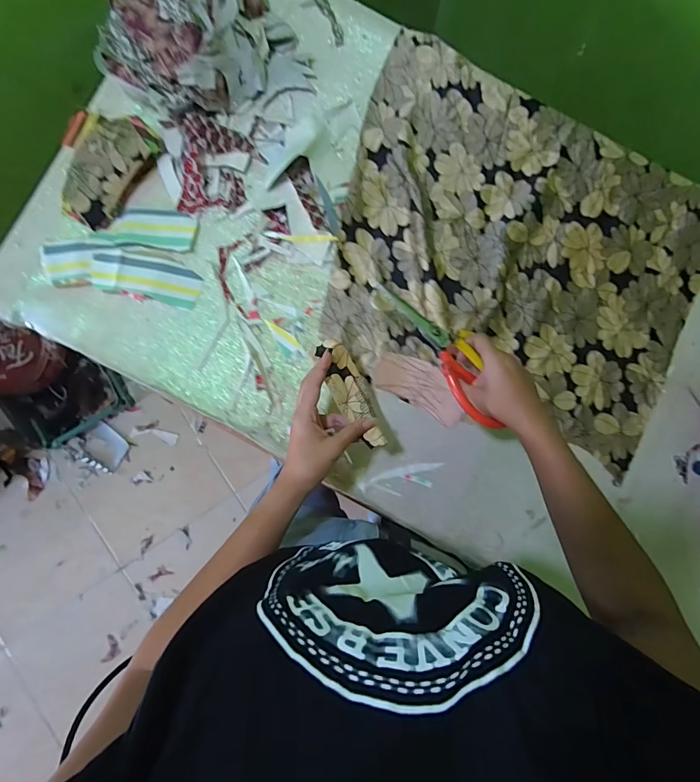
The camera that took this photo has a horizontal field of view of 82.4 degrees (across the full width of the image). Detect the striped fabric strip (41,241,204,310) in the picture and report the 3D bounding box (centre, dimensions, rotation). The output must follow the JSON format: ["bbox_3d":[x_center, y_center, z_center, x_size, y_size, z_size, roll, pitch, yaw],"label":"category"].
[{"bbox_3d":[-0.290,-0.152,0.514,0.185,0.019,0.058,9,87,-1],"label":"striped fabric strip"}]

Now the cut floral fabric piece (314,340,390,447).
[{"bbox_3d":[0.007,0.000,0.452,0.050,0.018,0.126,-31,93,-47],"label":"cut floral fabric piece"}]

